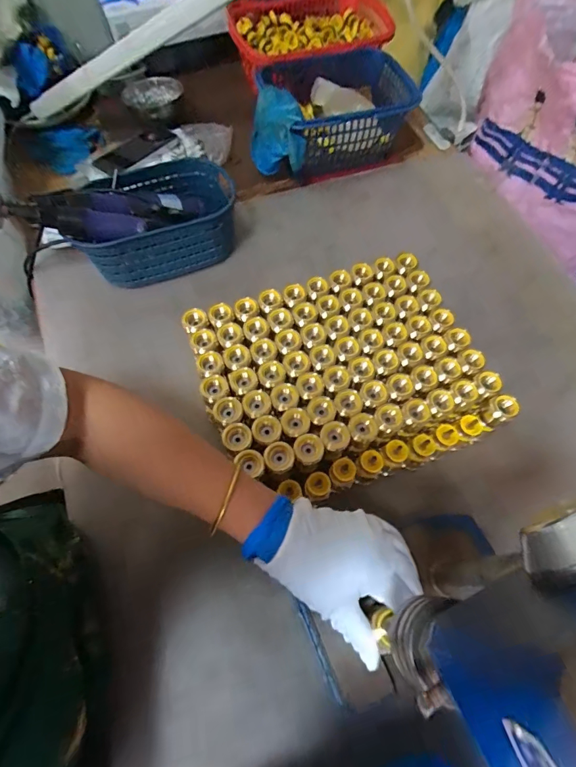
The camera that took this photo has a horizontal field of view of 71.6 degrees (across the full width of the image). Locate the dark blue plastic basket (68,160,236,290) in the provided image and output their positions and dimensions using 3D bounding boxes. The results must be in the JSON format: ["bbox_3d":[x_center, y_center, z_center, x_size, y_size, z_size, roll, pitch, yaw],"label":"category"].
[{"bbox_3d":[-0.183,-0.242,0.593,0.235,0.088,0.143,-18,66,-11],"label":"dark blue plastic basket"}]

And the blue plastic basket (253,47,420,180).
[{"bbox_3d":[0.085,-0.483,0.707,0.225,0.103,0.196,-17,66,-10],"label":"blue plastic basket"}]

